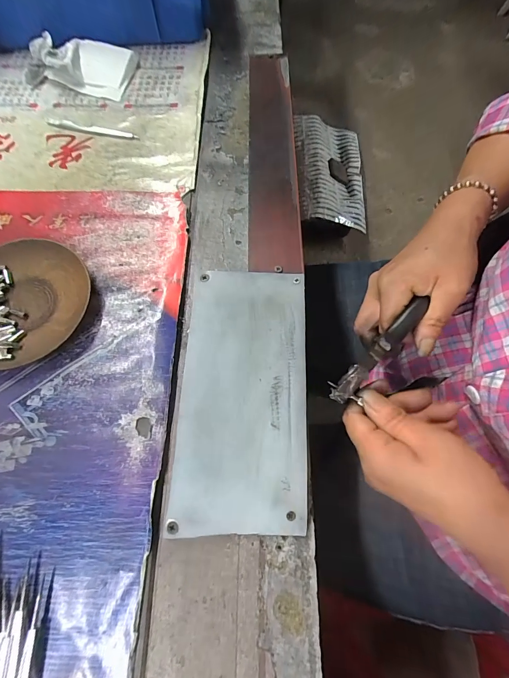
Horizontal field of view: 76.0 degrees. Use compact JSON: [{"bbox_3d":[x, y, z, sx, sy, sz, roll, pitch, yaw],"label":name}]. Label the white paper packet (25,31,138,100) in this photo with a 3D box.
[{"bbox_3d":[-0.206,-0.324,0.381,0.119,0.033,0.070,7,68,2],"label":"white paper packet"}]

